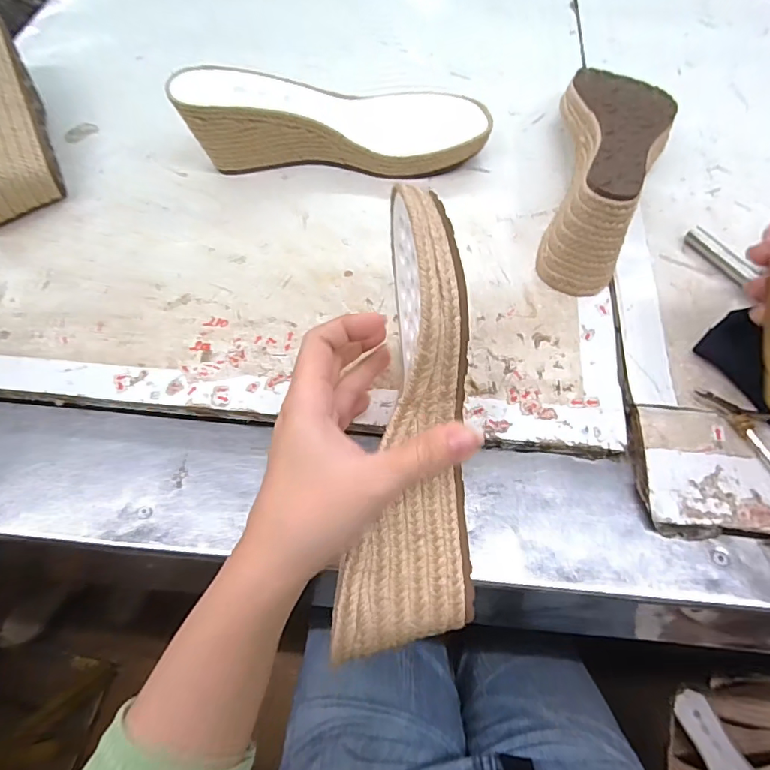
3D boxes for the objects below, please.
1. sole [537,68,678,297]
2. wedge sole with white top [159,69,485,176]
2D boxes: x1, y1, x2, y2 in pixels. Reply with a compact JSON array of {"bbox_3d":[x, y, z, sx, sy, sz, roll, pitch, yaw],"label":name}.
[{"bbox_3d":[0.176,-0.181,0.388,0.084,0.066,0.233,14,62,12],"label":"sole"},{"bbox_3d":[-0.039,-0.221,0.413,0.241,0.076,0.059,-1,60,4],"label":"wedge sole with white top"}]

